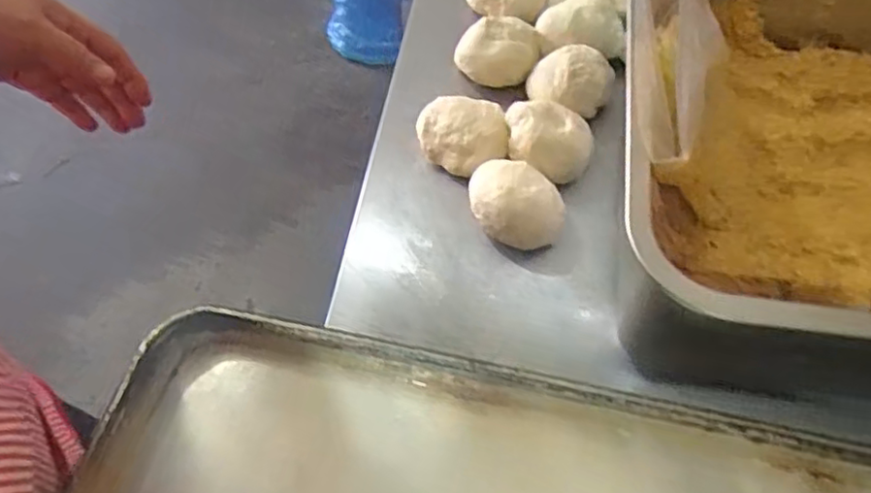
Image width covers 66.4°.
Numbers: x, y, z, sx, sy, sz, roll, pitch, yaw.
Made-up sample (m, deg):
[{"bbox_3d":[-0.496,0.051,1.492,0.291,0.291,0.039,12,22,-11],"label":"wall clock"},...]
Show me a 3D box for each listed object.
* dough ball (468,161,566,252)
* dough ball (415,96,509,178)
[{"bbox_3d":[0.060,-0.033,0.508,0.074,0.048,0.067,9,61,7],"label":"dough ball"},{"bbox_3d":[0.021,-0.089,0.548,0.071,0.043,0.071,-1,60,2],"label":"dough ball"}]

